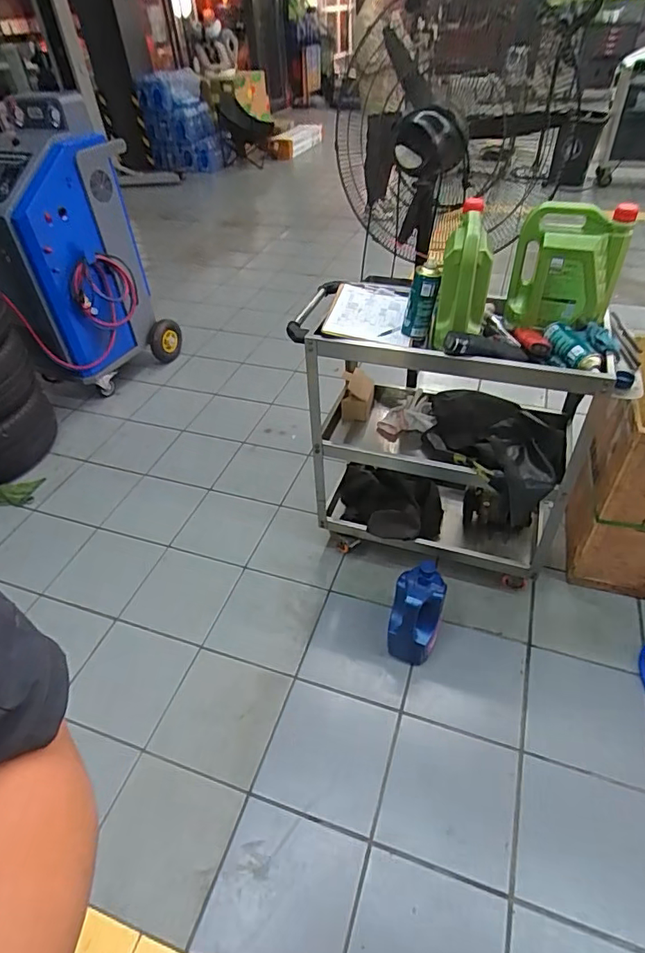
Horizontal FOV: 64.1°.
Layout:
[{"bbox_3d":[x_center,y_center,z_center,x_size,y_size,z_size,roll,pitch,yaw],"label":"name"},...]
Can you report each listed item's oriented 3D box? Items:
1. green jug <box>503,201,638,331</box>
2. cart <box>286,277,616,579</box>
[{"bbox_3d":[0.565,-0.481,1.205,0.231,0.252,0.101,13,46,18],"label":"green jug"},{"bbox_3d":[0.343,-0.117,1.562,0.751,0.760,0.379,12,45,17],"label":"cart"}]

